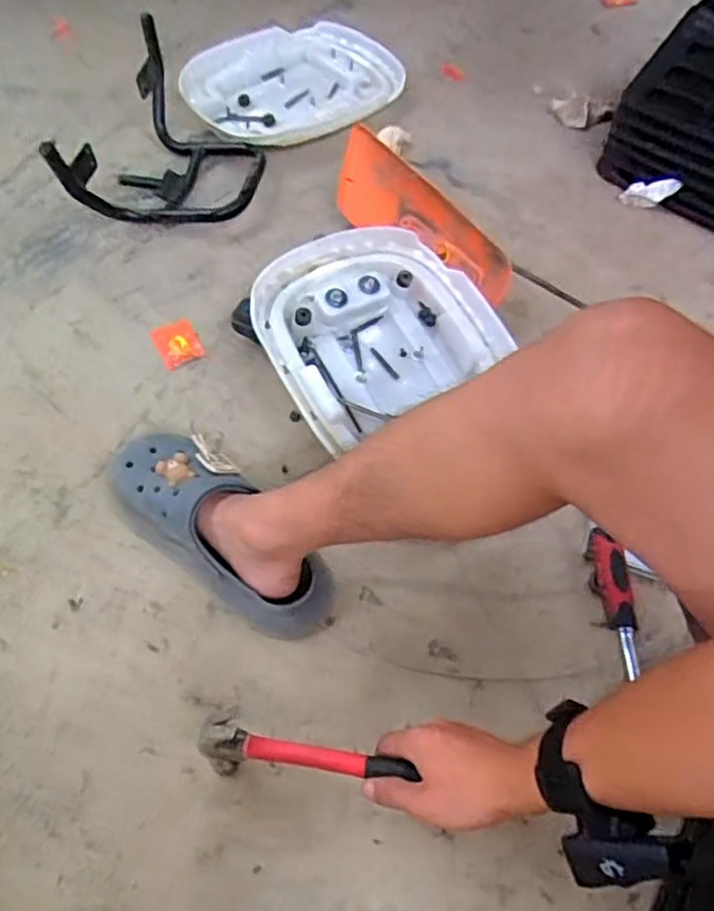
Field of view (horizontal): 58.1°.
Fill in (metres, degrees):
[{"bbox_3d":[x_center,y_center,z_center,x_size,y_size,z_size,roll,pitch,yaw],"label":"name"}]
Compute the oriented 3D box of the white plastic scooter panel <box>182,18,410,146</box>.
[{"bbox_3d":[-0.111,-0.631,1.084,0.368,0.035,0.282,-28,64,-18],"label":"white plastic scooter panel"}]

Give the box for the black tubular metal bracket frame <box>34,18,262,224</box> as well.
[{"bbox_3d":[-0.250,-0.439,0.907,0.210,0.146,0.324,8,59,3],"label":"black tubular metal bracket frame"}]

